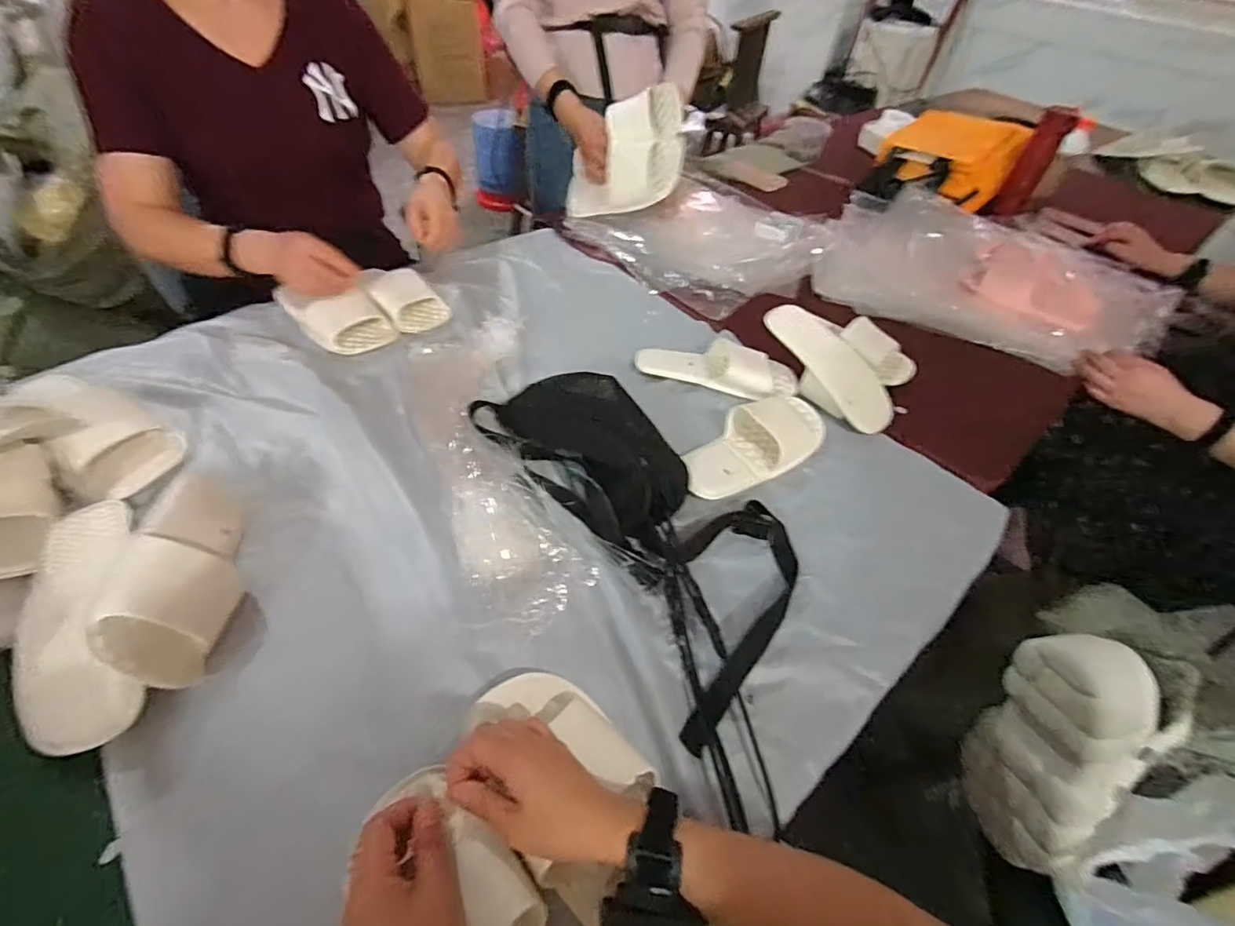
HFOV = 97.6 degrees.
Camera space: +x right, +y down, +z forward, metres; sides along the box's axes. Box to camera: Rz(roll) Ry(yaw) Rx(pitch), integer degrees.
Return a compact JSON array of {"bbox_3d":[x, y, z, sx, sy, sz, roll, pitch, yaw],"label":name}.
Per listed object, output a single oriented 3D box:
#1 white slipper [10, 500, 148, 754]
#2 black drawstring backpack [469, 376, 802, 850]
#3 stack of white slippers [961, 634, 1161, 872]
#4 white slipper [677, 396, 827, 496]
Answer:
[{"bbox_3d":[-0.478,0.135,0.478,0.089,0.064,0.230,-21,54,-20],"label":"white slipper"},{"bbox_3d":[0.049,0.048,0.600,0.232,0.077,0.536,-24,56,-23],"label":"black drawstring backpack"},{"bbox_3d":[0.463,0.297,0.565,0.107,0.273,0.121,6,23,0],"label":"stack of white slippers"},{"bbox_3d":[0.182,-0.032,0.706,0.237,0.040,0.107,-23,55,-22],"label":"white slipper"}]

